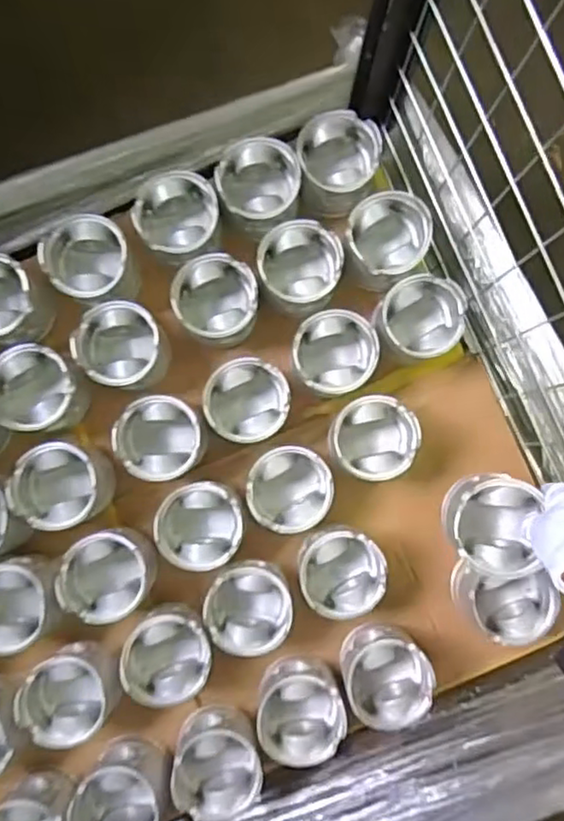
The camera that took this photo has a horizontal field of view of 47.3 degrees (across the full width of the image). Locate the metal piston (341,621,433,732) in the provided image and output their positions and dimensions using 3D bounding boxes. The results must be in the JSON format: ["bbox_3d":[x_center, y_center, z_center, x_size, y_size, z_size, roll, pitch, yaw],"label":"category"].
[{"bbox_3d":[0.111,0.286,0.706,0.089,0.066,0.096,-39,88,-3],"label":"metal piston"}]

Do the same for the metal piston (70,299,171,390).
[{"bbox_3d":[-0.179,-0.071,0.731,0.089,0.093,0.086,0,87,-1],"label":"metal piston"}]

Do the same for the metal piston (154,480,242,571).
[{"bbox_3d":[-0.089,0.124,0.709,0.088,0.071,0.090,0,87,-1],"label":"metal piston"}]

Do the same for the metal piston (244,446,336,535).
[{"bbox_3d":[0.008,0.086,0.720,0.088,0.077,0.088,0,87,-1],"label":"metal piston"}]

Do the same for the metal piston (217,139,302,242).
[{"bbox_3d":[-0.026,-0.250,0.736,0.089,0.071,0.092,0,87,-1],"label":"metal piston"}]

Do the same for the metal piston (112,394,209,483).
[{"bbox_3d":[-0.133,0.031,0.721,0.089,0.082,0.086,0,87,-1],"label":"metal piston"}]

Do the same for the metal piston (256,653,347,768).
[{"bbox_3d":[0.022,0.324,0.701,0.093,0.062,0.091,0,87,-1],"label":"metal piston"}]

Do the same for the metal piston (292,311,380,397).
[{"bbox_3d":[0.057,-0.062,0.716,0.088,0.069,0.087,0,87,-1],"label":"metal piston"}]

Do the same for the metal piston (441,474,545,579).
[{"bbox_3d":[0.194,0.105,0.603,0.077,0.055,0.089,-6,87,-1],"label":"metal piston"}]

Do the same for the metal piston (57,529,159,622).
[{"bbox_3d":[-0.186,0.175,0.700,0.087,0.084,0.088,0,87,-1],"label":"metal piston"}]

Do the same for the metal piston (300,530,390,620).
[{"bbox_3d":[0.065,0.175,0.717,0.088,0.084,0.087,-21,88,-2],"label":"metal piston"}]

